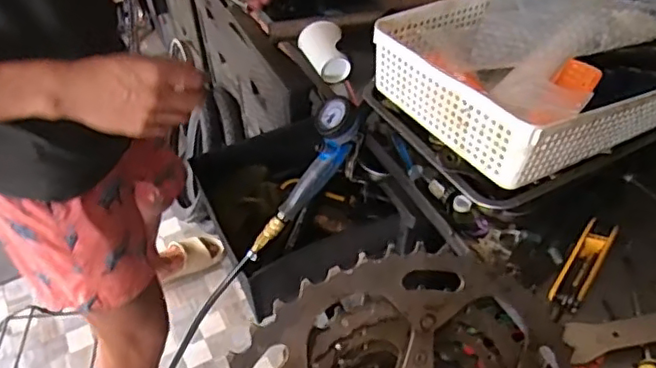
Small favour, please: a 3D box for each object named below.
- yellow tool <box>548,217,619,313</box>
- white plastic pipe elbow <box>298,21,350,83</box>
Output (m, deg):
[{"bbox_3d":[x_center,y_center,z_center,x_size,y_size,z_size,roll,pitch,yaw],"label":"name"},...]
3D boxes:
[{"bbox_3d":[0.300,0.093,0.701,0.036,0.025,0.121,27,53,25],"label":"yellow tool"},{"bbox_3d":[-0.006,-0.215,0.983,0.072,0.057,0.102,-11,47,-8],"label":"white plastic pipe elbow"}]

